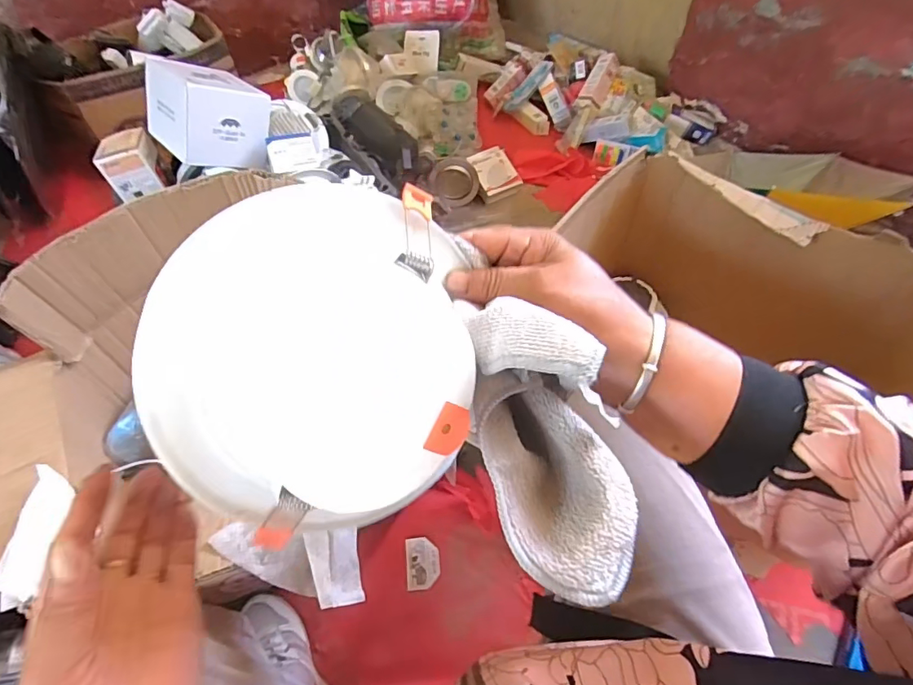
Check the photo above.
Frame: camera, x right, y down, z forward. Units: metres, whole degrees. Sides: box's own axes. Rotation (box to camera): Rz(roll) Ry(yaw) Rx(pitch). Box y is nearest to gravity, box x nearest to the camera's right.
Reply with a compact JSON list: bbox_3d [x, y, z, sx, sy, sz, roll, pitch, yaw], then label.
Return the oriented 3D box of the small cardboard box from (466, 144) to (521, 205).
[{"bbox_3d":[0.103,-0.470,1.371,0.121,0.039,0.153,-21,76,-7],"label":"small cardboard box"}]

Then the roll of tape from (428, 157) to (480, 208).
[{"bbox_3d":[-0.005,-0.428,1.319,0.134,0.127,0.048,-13,26,-4],"label":"roll of tape"}]

